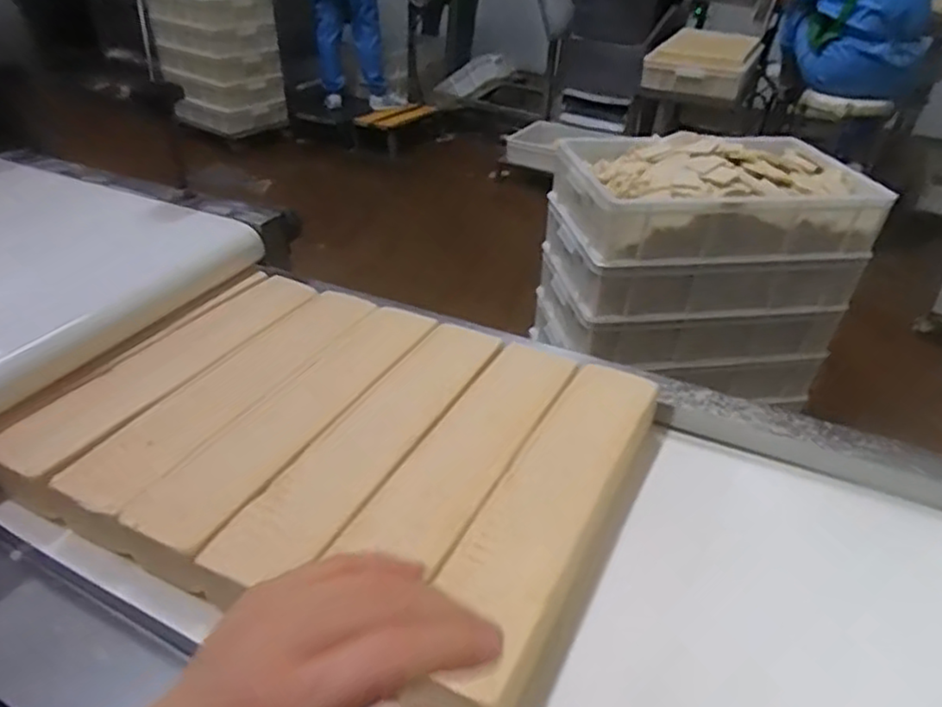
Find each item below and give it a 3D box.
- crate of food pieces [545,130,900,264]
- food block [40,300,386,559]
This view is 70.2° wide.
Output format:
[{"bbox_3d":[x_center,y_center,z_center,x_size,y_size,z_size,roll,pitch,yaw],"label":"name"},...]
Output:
[{"bbox_3d":[0.523,-0.366,1.492,0.629,0.154,0.390,-3,36,-8],"label":"crate of food pieces"},{"bbox_3d":[-0.227,0.042,0.659,0.090,0.053,0.350,19,38,22],"label":"food block"}]

